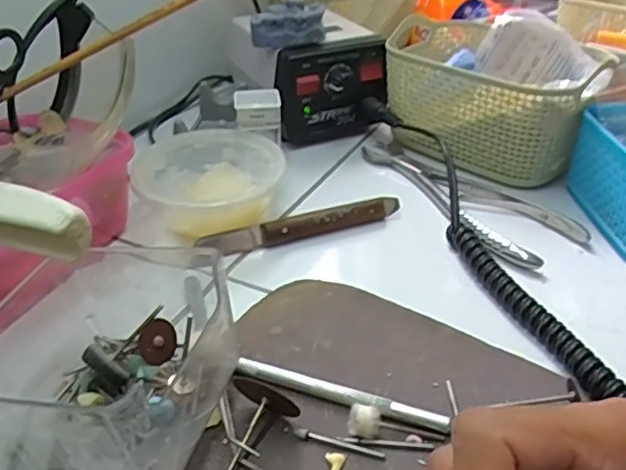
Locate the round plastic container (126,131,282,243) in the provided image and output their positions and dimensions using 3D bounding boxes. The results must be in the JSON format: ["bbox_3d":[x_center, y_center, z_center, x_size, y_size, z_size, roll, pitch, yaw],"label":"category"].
[{"bbox_3d":[-0.073,-0.032,0.435,0.103,0.044,0.114,4,35,7],"label":"round plastic container"}]

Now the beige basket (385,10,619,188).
[{"bbox_3d":[0.144,-0.115,0.510,0.170,0.089,0.119,26,43,33],"label":"beige basket"}]

